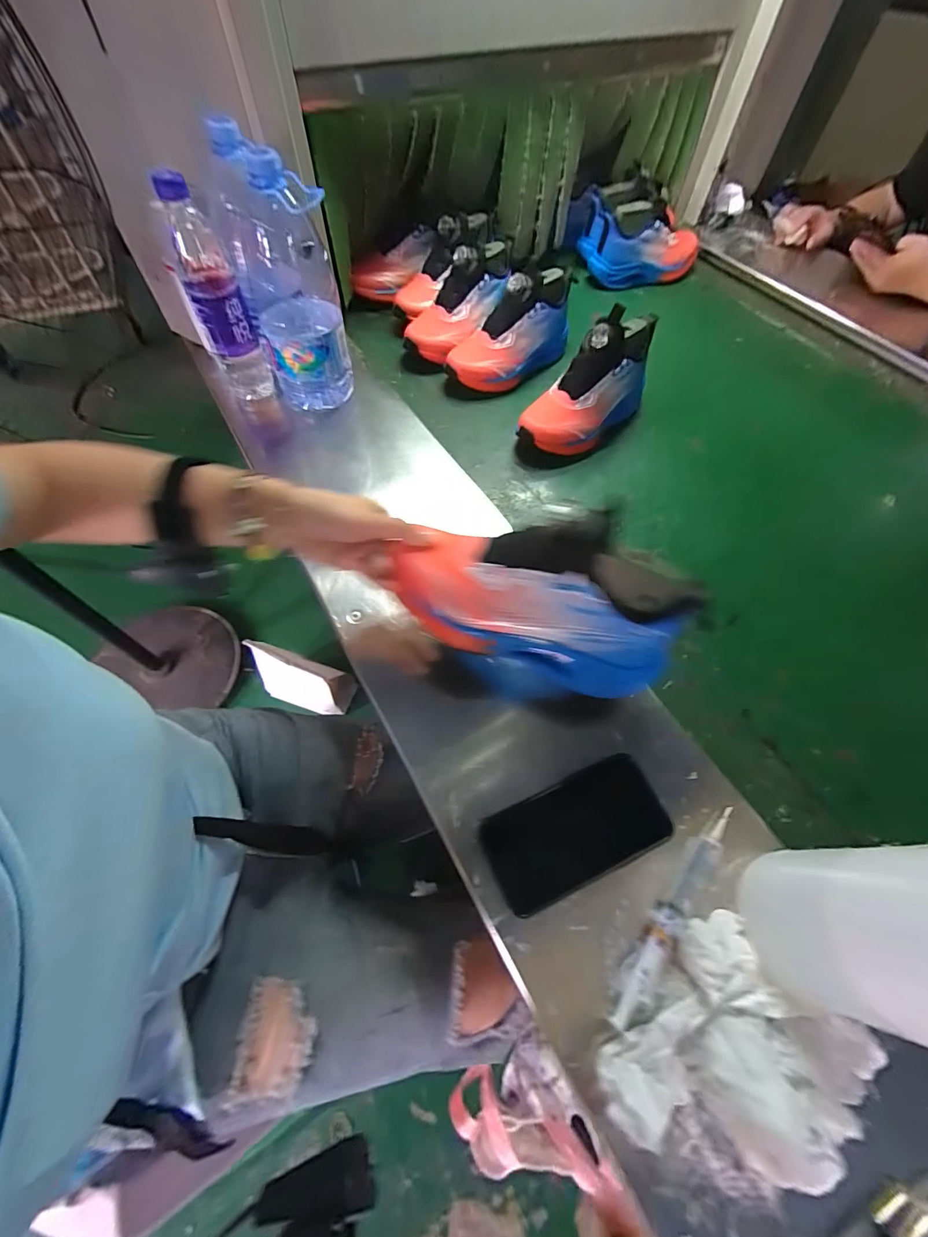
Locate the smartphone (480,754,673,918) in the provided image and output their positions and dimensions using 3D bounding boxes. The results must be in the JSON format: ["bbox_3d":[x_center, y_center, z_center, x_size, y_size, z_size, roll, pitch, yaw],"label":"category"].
[{"bbox_3d":[0.089,0.169,0.342,0.142,0.009,0.072,-25,57,-7],"label":"smartphone"}]

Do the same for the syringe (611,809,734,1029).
[{"bbox_3d":[0.160,0.216,0.321,0.019,0.026,0.175,37,67,17],"label":"syringe"}]

